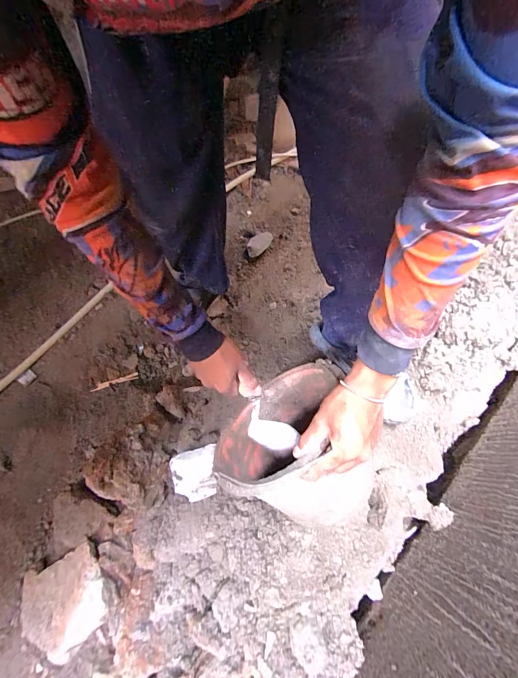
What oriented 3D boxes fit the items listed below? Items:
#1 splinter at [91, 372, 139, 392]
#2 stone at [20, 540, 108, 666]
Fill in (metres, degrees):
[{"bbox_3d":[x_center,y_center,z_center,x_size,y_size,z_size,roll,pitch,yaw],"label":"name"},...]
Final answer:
[{"bbox_3d":[-0.459,0.136,0.999,0.150,0.014,0.022,-14,69,-8],"label":"splinter"},{"bbox_3d":[-0.456,0.626,0.752,0.260,0.058,0.198,-38,61,9],"label":"stone"}]

